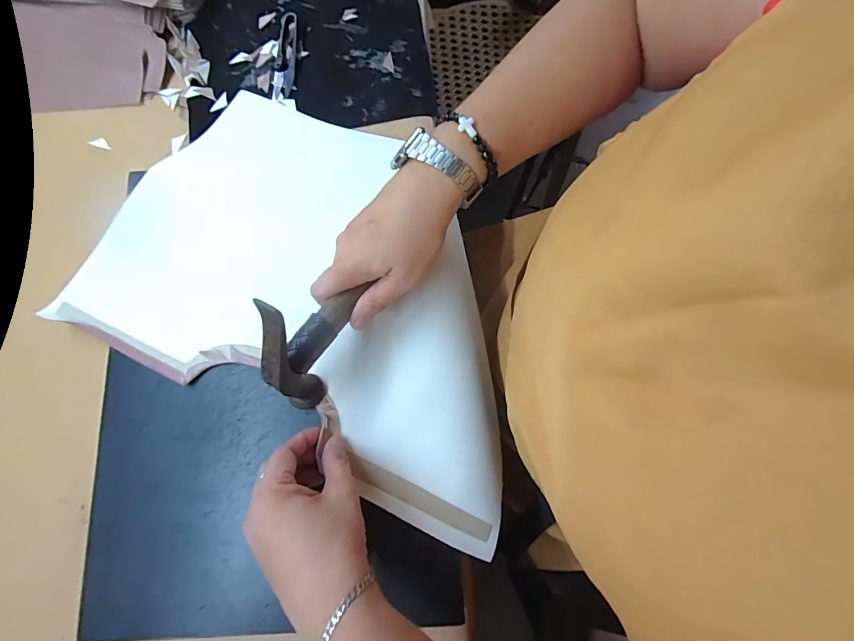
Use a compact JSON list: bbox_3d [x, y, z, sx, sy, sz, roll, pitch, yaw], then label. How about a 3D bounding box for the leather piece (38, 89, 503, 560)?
[{"bbox_3d":[-0.085,-0.037,0.358,0.422,0.023,0.283,27,80,6],"label":"leather piece"}]

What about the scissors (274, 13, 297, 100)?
[{"bbox_3d":[-0.157,-0.293,0.424,0.024,0.012,0.101,0,78,1],"label":"scissors"}]

